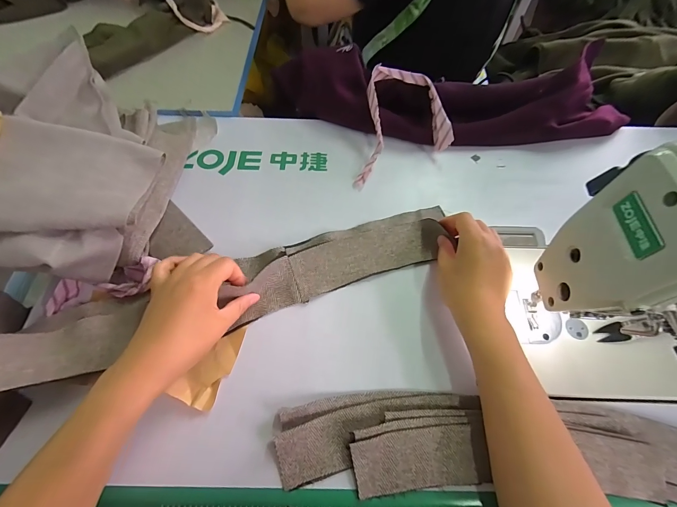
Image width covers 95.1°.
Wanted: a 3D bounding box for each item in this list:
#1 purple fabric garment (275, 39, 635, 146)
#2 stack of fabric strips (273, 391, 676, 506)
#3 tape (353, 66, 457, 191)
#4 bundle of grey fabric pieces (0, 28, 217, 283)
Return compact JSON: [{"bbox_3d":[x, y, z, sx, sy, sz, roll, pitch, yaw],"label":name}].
[{"bbox_3d":[0.163,-0.239,0.481,0.532,0.086,0.136,2,63,0],"label":"purple fabric garment"},{"bbox_3d":[0.152,0.182,0.292,0.415,0.018,0.083,3,63,1],"label":"stack of fabric strips"},{"bbox_3d":[0.073,-0.194,0.459,0.160,0.079,0.132,-23,65,-12],"label":"tape"},{"bbox_3d":[-0.410,-0.094,0.367,0.455,0.100,0.289,-8,63,-5],"label":"bundle of grey fabric pieces"}]

